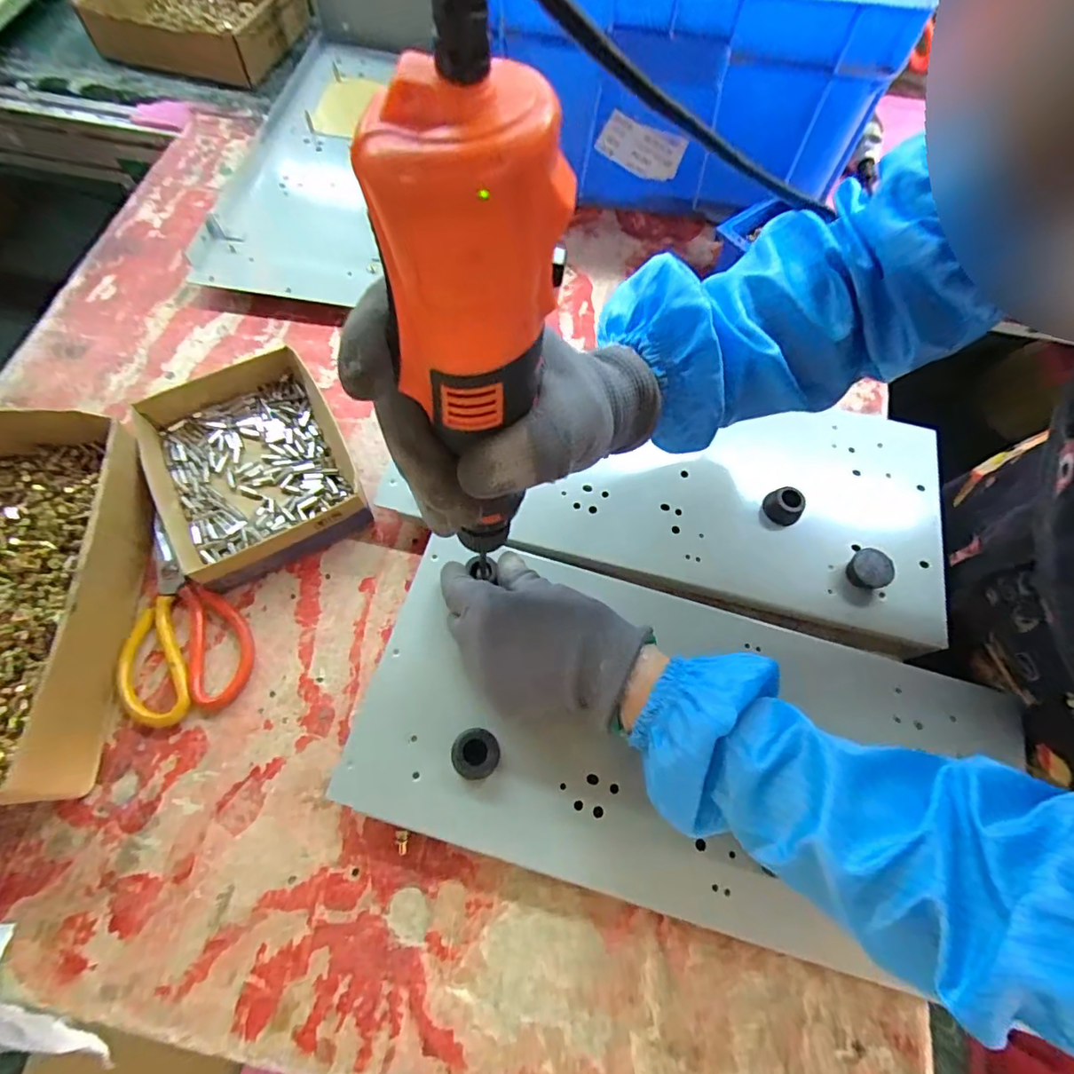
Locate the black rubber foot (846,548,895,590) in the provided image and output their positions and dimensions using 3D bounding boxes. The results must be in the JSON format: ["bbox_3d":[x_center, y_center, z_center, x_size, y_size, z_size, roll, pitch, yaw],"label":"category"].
[{"bbox_3d":[0.252,0.025,0.420,0.028,0.017,0.028,1,67,-2],"label":"black rubber foot"}]

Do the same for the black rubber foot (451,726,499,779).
[{"bbox_3d":[-0.040,0.138,0.351,0.031,0.016,0.029,1,67,-2],"label":"black rubber foot"}]

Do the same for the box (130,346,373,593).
[{"bbox_3d":[-0.227,-0.055,0.439,0.140,0.041,0.167,-26,70,-12],"label":"box"}]

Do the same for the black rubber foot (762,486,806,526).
[{"bbox_3d":[0.196,-0.025,0.439,0.026,0.021,0.029,-41,74,-17],"label":"black rubber foot"}]

